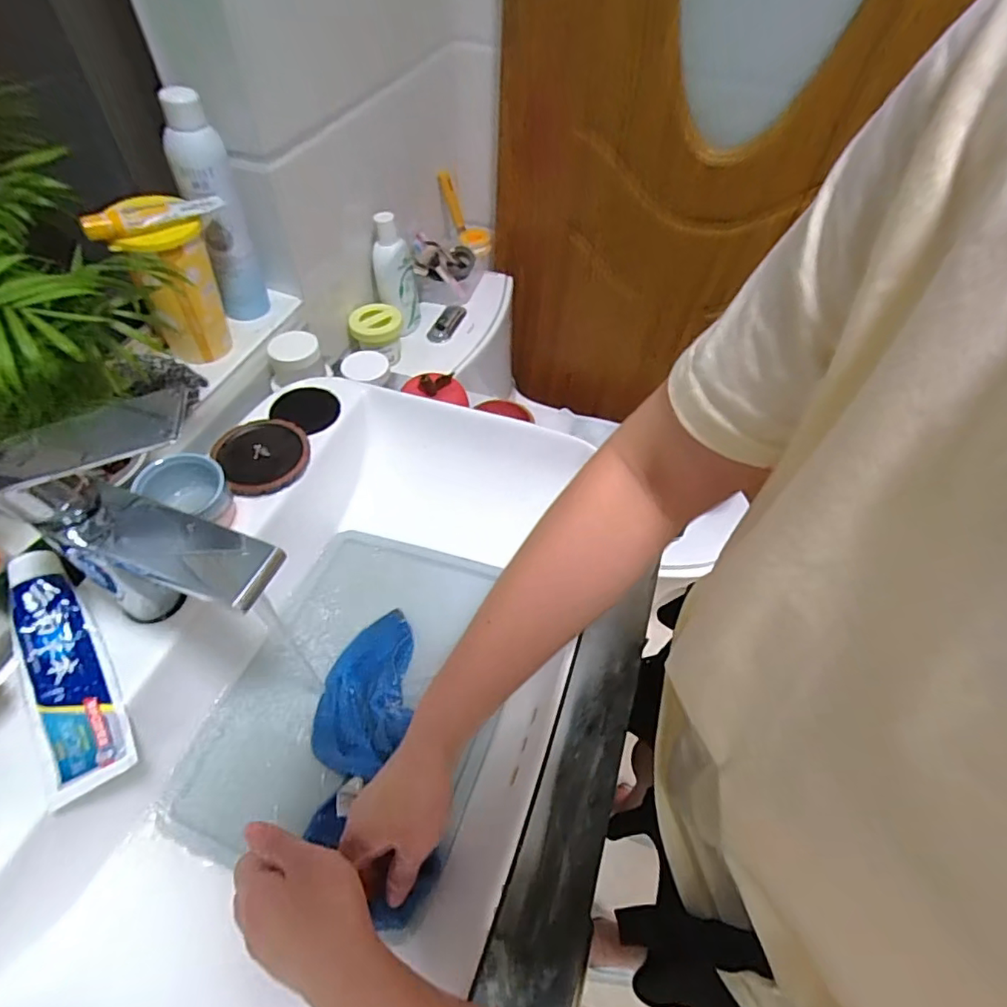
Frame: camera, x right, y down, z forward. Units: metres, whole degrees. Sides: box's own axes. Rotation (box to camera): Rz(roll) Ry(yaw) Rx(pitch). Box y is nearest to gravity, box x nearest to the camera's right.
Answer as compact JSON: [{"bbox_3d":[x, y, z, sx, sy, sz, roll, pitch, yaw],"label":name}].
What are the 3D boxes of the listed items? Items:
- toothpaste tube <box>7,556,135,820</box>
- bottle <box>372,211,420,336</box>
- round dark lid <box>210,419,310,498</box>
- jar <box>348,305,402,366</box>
[{"bbox_3d":[-0.320,0.117,0.395,0.050,0.037,0.182,-28,60,-22],"label":"toothpaste tube"},{"bbox_3d":[-0.172,-0.367,0.882,0.064,0.176,0.073,-7,54,-8],"label":"bottle"},{"bbox_3d":[-0.231,-0.049,0.530,0.080,0.019,0.086,2,53,-2],"label":"round dark lid"},{"bbox_3d":[-0.199,-0.267,0.873,0.081,0.070,0.071,-3,53,-6],"label":"jar"}]

